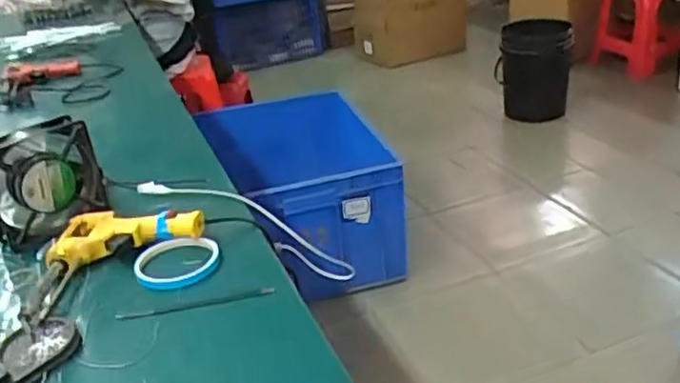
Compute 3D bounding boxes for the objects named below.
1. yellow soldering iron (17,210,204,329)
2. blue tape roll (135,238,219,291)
[{"bbox_3d":[-0.240,0.058,0.668,0.102,0.034,0.187,20,37,39],"label":"yellow soldering iron"},{"bbox_3d":[-0.162,0.071,0.676,0.083,0.013,0.077,-8,28,-7],"label":"blue tape roll"}]

